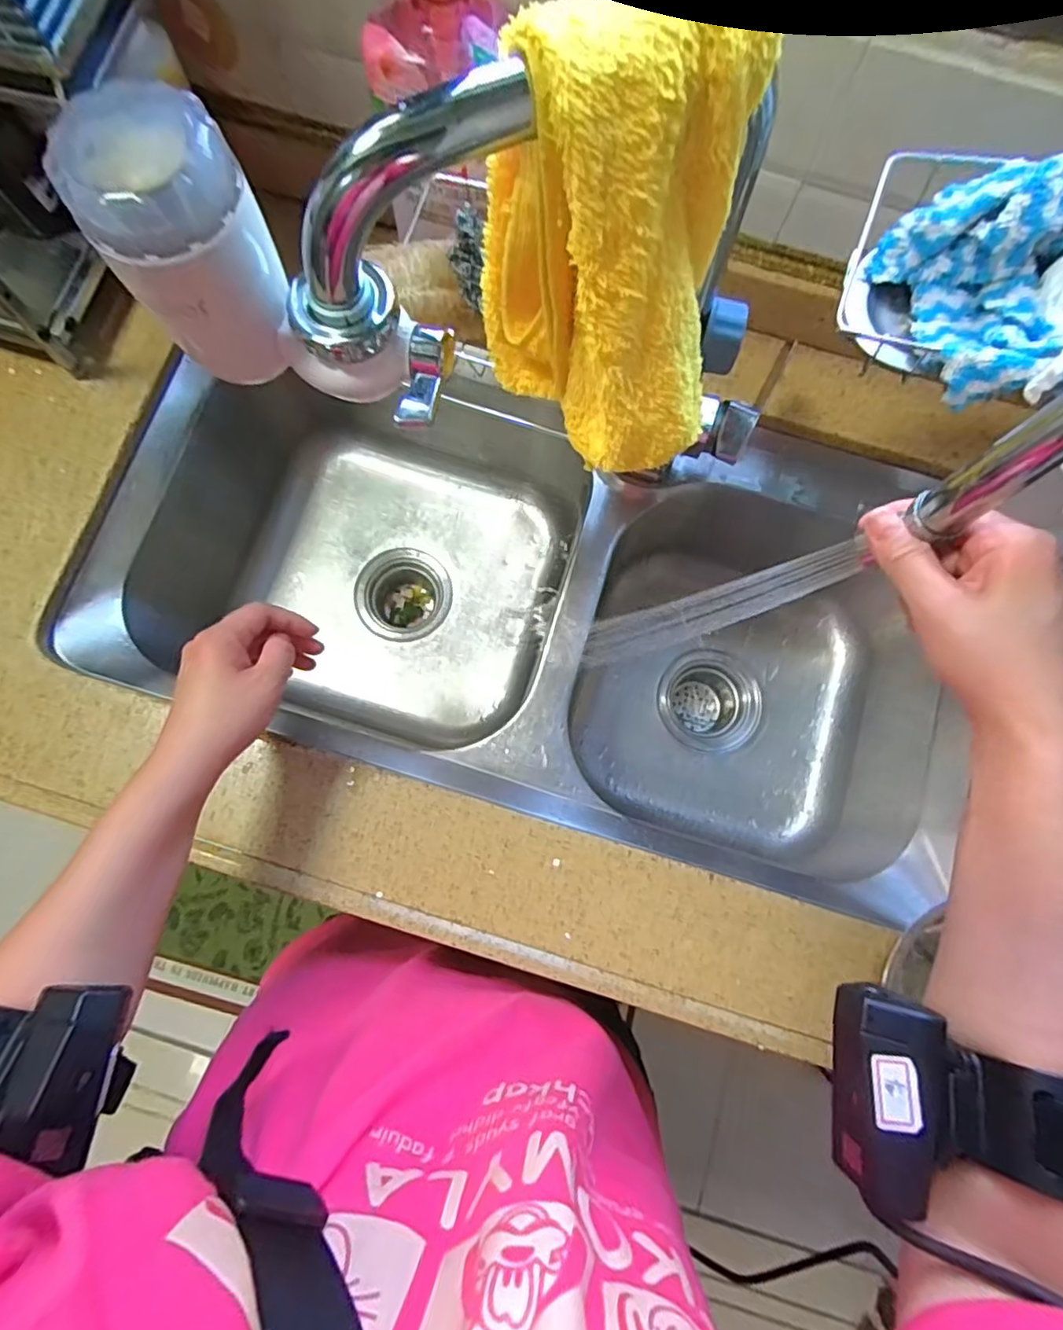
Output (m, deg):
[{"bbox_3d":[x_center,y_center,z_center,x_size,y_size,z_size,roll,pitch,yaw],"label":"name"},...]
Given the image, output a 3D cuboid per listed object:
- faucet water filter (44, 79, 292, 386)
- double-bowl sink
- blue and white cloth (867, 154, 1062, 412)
[{"bbox_3d":[-0.139,-0.171,0.252,0.059,0.086,0.051,-31,80,-7],"label":"faucet water filter"},{"bbox_3d":[0.004,-0.052,0.606,0.693,0.234,0.347,17,78,2],"label":"double-bowl sink"},{"bbox_3d":[0.213,-0.185,0.295,0.085,0.054,0.099,27,79,4],"label":"blue and white cloth"}]

